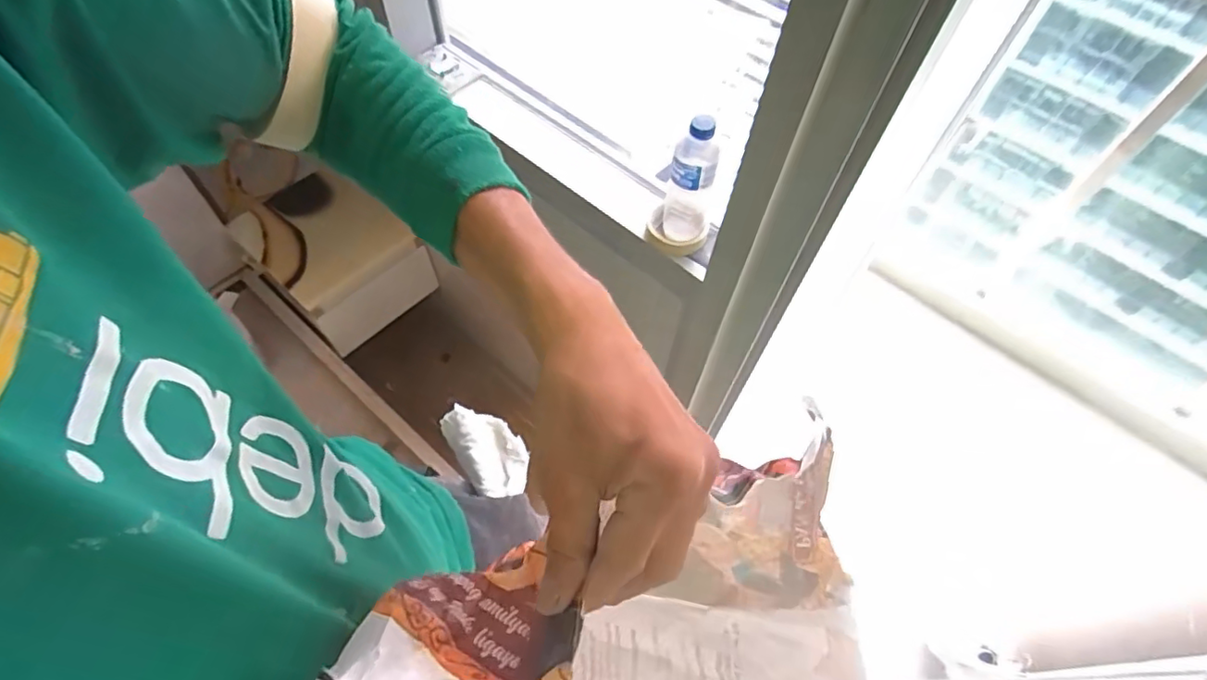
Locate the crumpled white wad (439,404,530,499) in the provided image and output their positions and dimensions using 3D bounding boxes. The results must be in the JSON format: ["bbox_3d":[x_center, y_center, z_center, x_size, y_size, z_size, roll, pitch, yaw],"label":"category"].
[{"bbox_3d":[-0.128,0.121,0.643,0.064,0.028,0.115,-31,65,-20],"label":"crumpled white wad"}]

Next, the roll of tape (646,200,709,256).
[{"bbox_3d":[0.111,-0.165,0.875,0.091,0.036,0.074,29,61,14],"label":"roll of tape"}]

